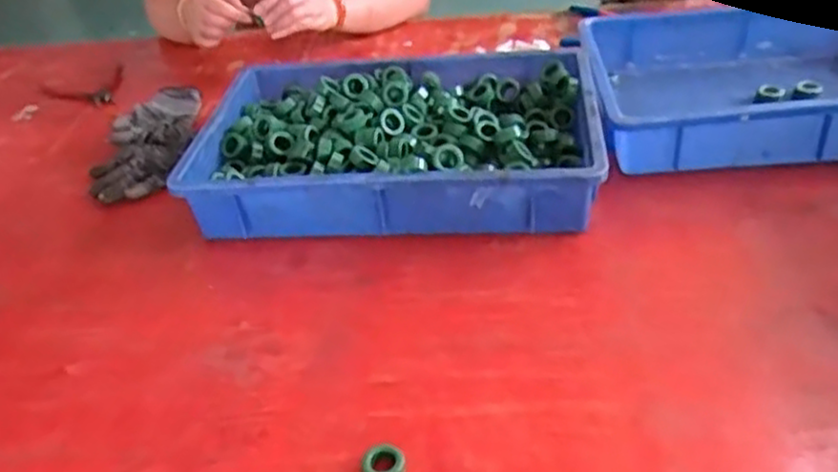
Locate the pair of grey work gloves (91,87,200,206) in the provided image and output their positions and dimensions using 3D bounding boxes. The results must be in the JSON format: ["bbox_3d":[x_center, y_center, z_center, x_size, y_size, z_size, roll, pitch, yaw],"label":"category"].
[{"bbox_3d":[-0.349,-0.129,0.982,0.109,0.037,0.257,-7,36,0],"label":"pair of grey work gloves"}]

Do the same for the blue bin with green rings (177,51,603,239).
[{"bbox_3d":[-0.022,-0.113,0.859,0.435,0.080,0.303,-2,37,7],"label":"blue bin with green rings"}]

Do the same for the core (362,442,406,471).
[{"bbox_3d":[-0.025,0.166,0.541,0.031,0.013,0.033,-5,36,4],"label":"core"}]

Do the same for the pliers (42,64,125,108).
[{"bbox_3d":[-0.514,-0.225,1.154,0.123,0.013,0.123,-19,38,-15],"label":"pliers"}]

